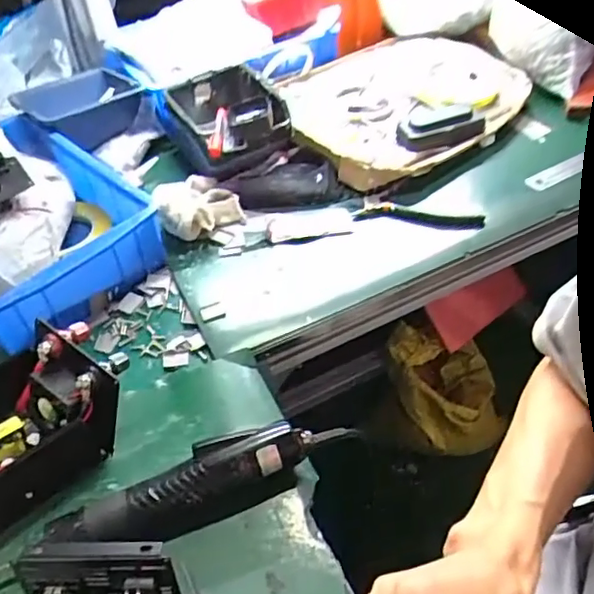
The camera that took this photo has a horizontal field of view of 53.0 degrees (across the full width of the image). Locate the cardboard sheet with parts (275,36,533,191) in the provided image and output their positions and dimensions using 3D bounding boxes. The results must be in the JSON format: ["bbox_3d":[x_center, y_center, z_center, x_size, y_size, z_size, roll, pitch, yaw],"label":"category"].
[{"bbox_3d":[0.137,-0.262,0.783,0.308,0.054,0.251,-25,50,-16],"label":"cardboard sheet with parts"}]

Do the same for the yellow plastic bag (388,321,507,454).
[{"bbox_3d":[0.299,0.187,1.210,0.206,0.173,0.204,-5,47,2],"label":"yellow plastic bag"}]

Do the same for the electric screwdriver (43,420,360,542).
[{"bbox_3d":[-0.067,0.143,0.466,0.246,0.038,0.045,-18,48,-10],"label":"electric screwdriver"}]

